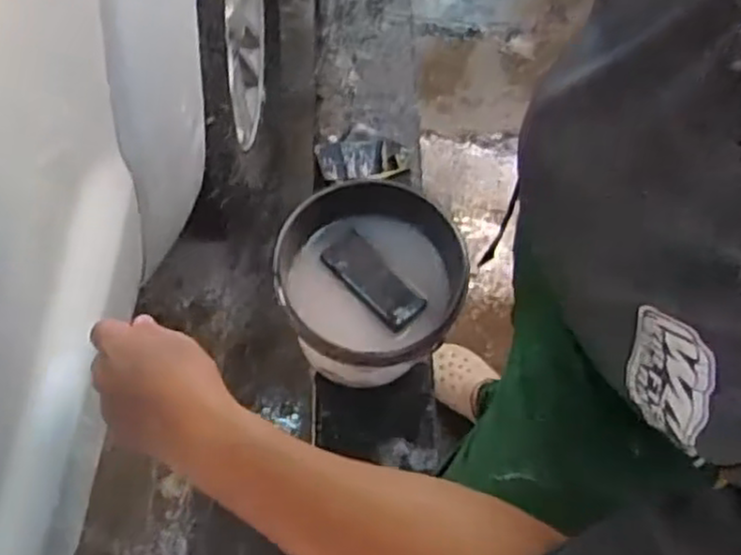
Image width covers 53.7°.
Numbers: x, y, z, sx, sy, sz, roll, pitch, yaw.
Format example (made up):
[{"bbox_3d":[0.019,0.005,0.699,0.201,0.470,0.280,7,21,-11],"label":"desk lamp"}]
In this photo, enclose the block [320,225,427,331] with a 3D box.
[{"bbox_3d":[0.003,0.003,0.944,0.059,0.010,0.142,-42,77,-15],"label":"block"}]

